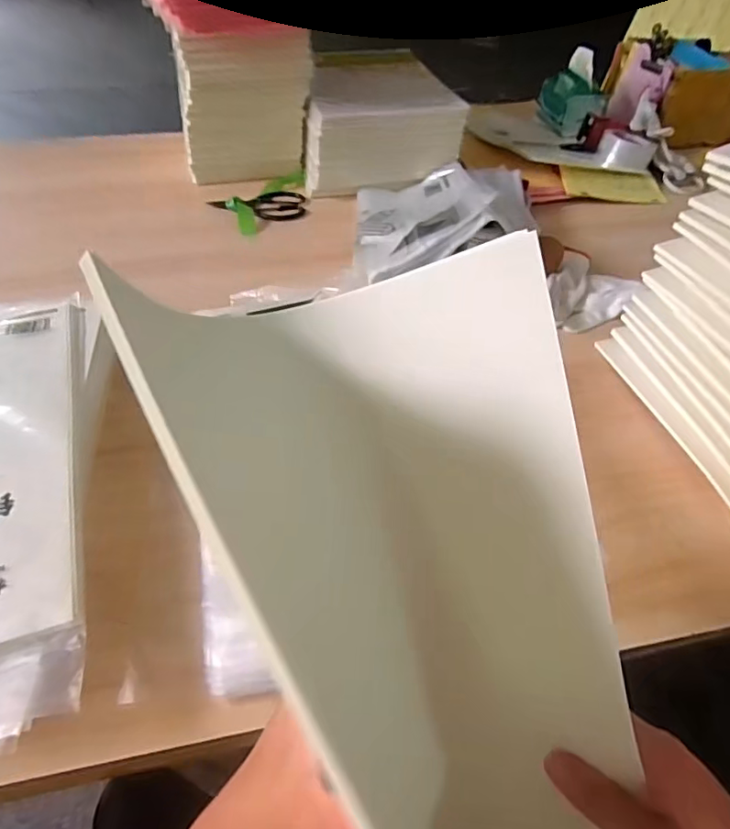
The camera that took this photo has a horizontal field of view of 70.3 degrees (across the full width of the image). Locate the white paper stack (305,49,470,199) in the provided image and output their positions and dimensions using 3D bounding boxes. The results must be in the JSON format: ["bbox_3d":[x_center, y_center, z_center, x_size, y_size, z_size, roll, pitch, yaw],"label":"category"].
[{"bbox_3d":[0.010,-0.601,1.052,0.288,0.136,0.357,-7,50,-8],"label":"white paper stack"}]

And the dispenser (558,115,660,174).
[{"bbox_3d":[0.502,-0.553,1.061,0.099,0.052,0.172,-34,58,-27],"label":"dispenser"}]

